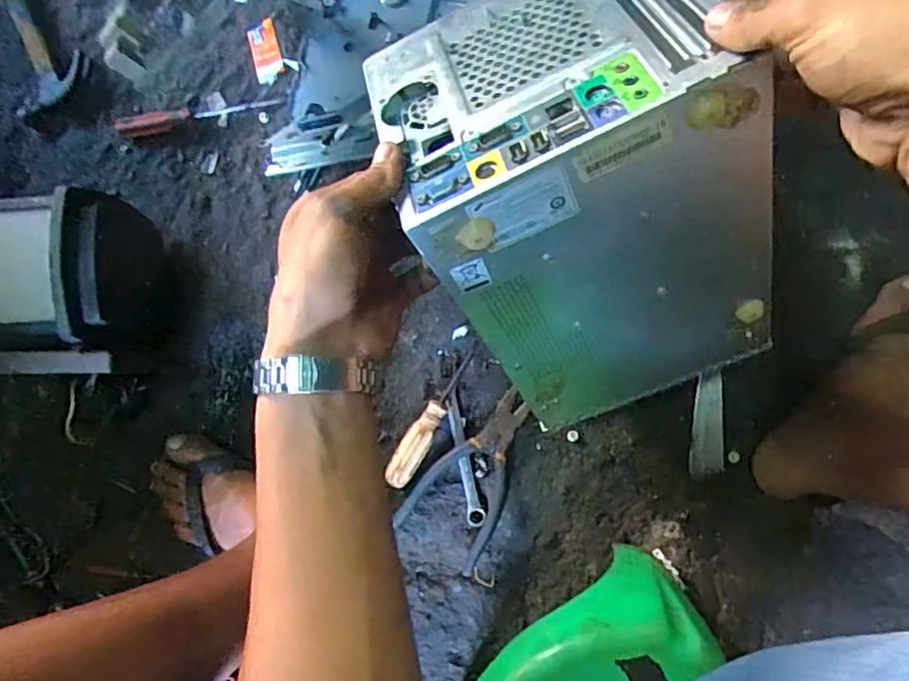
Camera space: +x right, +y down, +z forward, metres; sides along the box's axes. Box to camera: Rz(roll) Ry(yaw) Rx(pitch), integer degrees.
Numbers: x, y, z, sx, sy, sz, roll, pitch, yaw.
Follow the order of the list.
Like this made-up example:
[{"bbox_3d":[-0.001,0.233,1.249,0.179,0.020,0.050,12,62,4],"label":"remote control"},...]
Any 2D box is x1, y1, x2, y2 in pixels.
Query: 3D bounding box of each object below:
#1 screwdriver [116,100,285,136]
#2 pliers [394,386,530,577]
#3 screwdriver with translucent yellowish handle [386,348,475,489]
[{"bbox_3d":[-0.286,-0.256,0.673,0.181,0.019,0.024,-12,83,3],"label":"screwdriver"},{"bbox_3d":[0.024,0.133,0.607,0.092,0.013,0.172,33,87,7],"label":"pliers"},{"bbox_3d":[-0.024,0.079,0.620,0.027,0.022,0.153,30,87,7],"label":"screwdriver with translucent yellowish handle"}]

